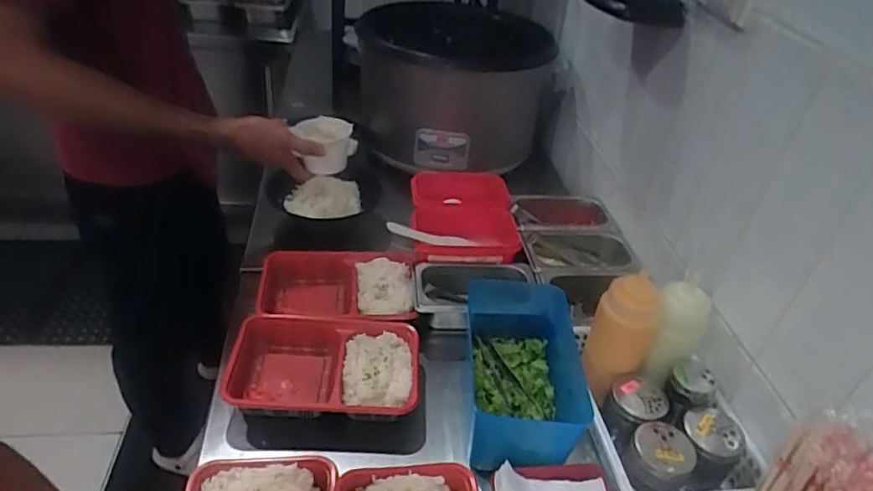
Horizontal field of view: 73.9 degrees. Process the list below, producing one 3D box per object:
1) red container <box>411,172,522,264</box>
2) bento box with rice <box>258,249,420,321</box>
[{"bbox_3d":[0.040,-0.046,0.906,0.151,0.055,0.198,2,37,-7],"label":"red container"},{"bbox_3d":[-0.144,0.077,0.830,0.219,0.071,0.153,-1,37,-11],"label":"bento box with rice"}]

